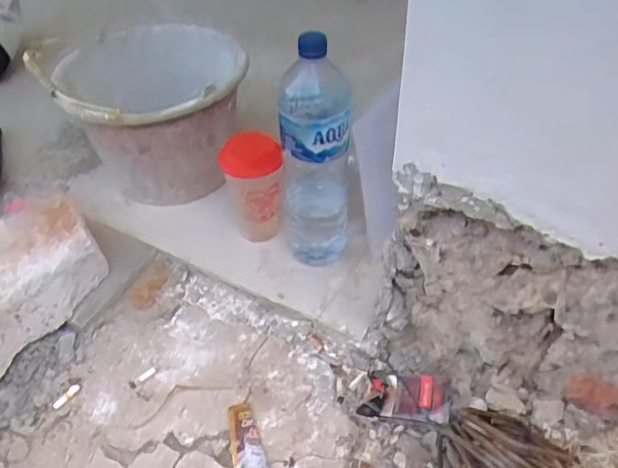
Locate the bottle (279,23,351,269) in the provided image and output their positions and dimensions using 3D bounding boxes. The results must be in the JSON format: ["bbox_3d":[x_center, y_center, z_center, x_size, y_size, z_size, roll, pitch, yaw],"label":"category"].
[{"bbox_3d":[0.012,-0.091,0.724,0.092,0.323,0.090,-2,42,-1],"label":"bottle"}]

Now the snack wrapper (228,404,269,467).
[{"bbox_3d":[-0.071,0.241,0.645,0.035,0.010,0.105,-18,51,-14],"label":"snack wrapper"}]

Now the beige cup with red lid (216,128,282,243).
[{"bbox_3d":[-0.075,-0.058,0.795,0.076,0.154,0.074,-1,42,1],"label":"beige cup with red lid"}]

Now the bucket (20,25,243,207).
[{"bbox_3d":[-0.243,-0.200,0.893,0.281,0.232,0.286,-1,42,1],"label":"bucket"}]

